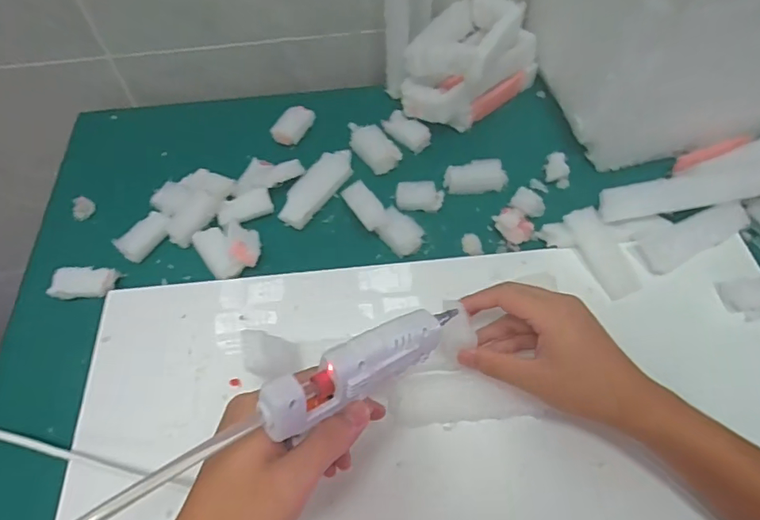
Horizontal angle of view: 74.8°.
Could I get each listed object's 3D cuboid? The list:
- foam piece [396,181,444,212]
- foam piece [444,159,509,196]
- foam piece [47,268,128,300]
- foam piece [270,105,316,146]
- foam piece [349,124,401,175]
[{"bbox_3d":[0.041,-0.065,0.511,0.047,0.015,0.028,-2,57,0],"label":"foam piece"},{"bbox_3d":[0.101,-0.088,0.523,0.064,0.014,0.032,-1,57,0],"label":"foam piece"},{"bbox_3d":[-0.276,0.021,0.463,0.056,0.011,0.031,0,57,1],"label":"foam piece"},{"bbox_3d":[-0.101,-0.155,0.578,0.033,0.020,0.054,21,60,14],"label":"foam piece"},{"bbox_3d":[-0.008,-0.126,0.548,0.038,0.020,0.064,-29,61,-16],"label":"foam piece"}]

